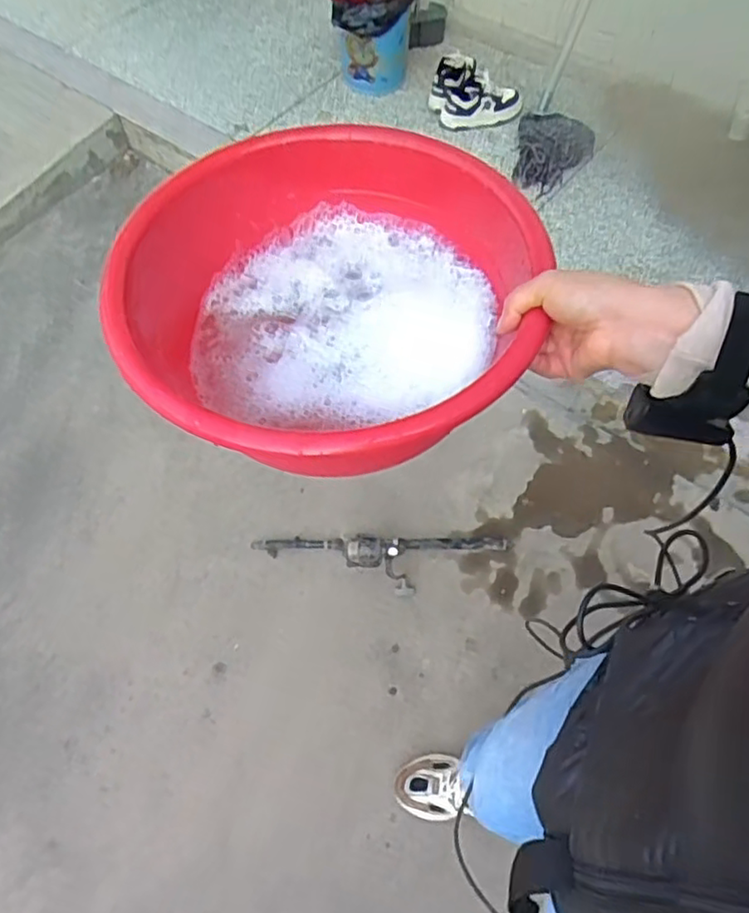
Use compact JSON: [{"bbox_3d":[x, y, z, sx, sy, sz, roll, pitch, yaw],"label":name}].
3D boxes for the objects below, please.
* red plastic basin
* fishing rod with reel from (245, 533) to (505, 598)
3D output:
[{"bbox_3d":[-0.034,-0.128,0.544,0.318,0.115,0.336,-1,61,1],"label":"red plastic basin"},{"bbox_3d":[-0.002,0.205,1.298,0.515,0.105,0.123,0,61,2],"label":"fishing rod with reel"}]

